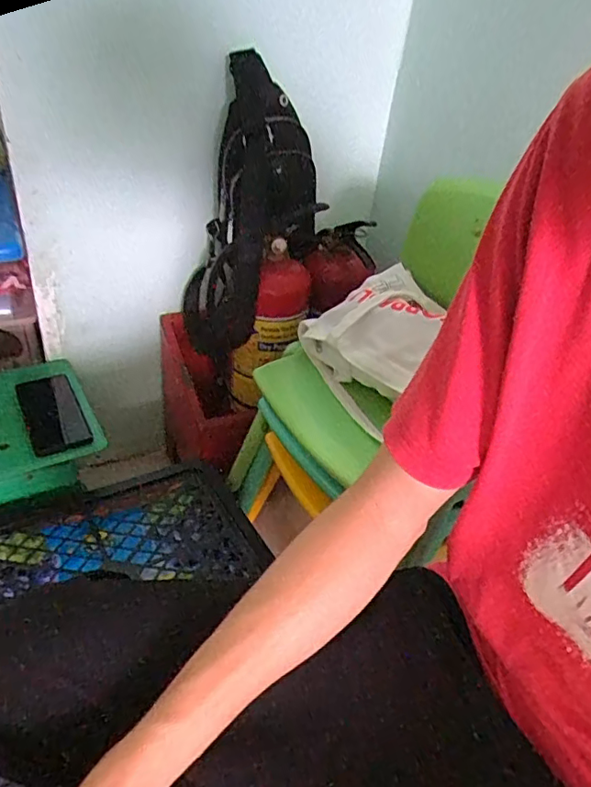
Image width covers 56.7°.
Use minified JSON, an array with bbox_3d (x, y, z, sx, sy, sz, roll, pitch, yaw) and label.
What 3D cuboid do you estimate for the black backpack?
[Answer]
[{"bbox_3d":[-0.064,-0.280,0.903,0.198,0.444,0.129,14,36,9],"label":"black backpack"}]

